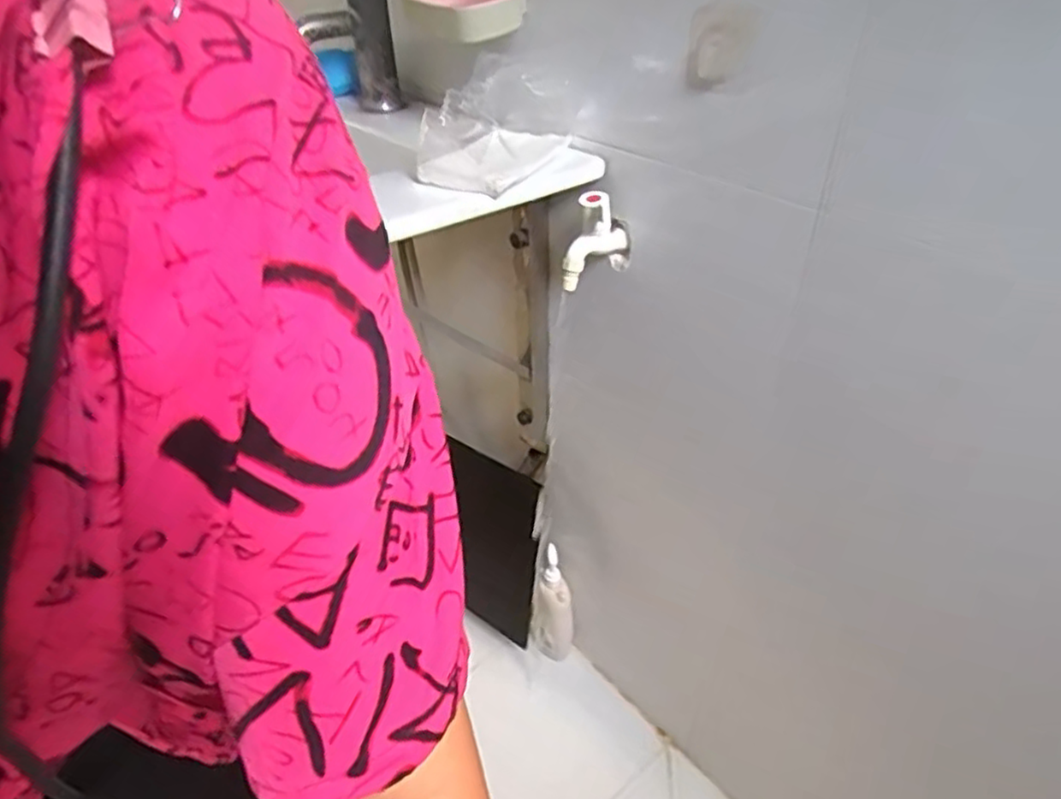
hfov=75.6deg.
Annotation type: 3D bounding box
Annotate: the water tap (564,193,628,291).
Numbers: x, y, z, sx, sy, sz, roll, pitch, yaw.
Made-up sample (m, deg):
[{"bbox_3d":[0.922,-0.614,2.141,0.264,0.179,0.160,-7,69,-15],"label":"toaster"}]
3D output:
[{"bbox_3d":[0.065,-0.162,0.687,0.034,0.093,0.066,25,44,32],"label":"water tap"}]

